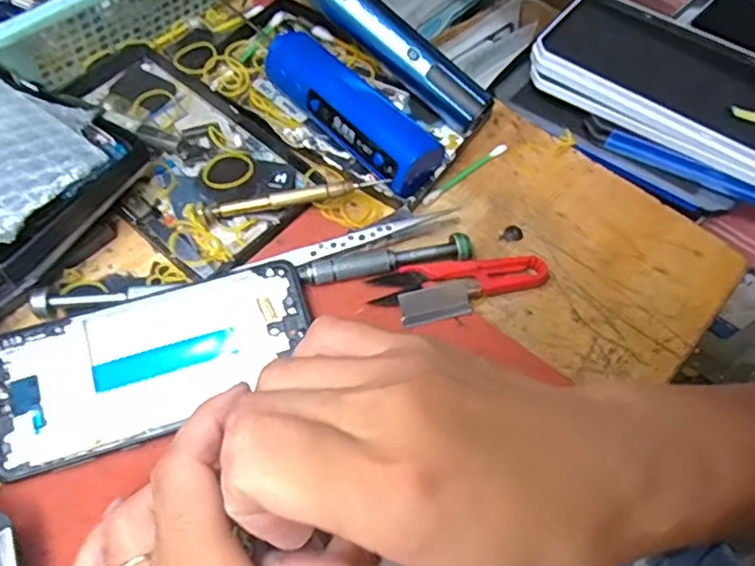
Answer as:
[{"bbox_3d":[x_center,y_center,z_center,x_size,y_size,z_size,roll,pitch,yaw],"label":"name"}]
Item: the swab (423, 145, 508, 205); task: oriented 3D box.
[{"bbox_3d":[0.055,-0.069,0.388,0.068,0.005,0.006,-34,68,-20],"label":"swab"}]

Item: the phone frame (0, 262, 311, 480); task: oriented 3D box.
[{"bbox_3d":[-0.110,0.040,0.311,0.156,0.013,0.068,-16,63,-12],"label":"phone frame"}]

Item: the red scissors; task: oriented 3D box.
[{"bbox_3d":[0.047,-0.002,0.349,0.101,0.012,0.022,-9,62,-8],"label":"red scissors"}]

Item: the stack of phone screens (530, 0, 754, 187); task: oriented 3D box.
[{"bbox_3d":[0.200,-0.138,0.420,0.176,0.020,0.104,32,66,17],"label":"stack of phone screens"}]

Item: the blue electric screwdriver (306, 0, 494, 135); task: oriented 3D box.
[{"bbox_3d":[-0.013,-0.173,0.395,0.207,0.022,0.024,41,65,-2],"label":"blue electric screwdriver"}]

